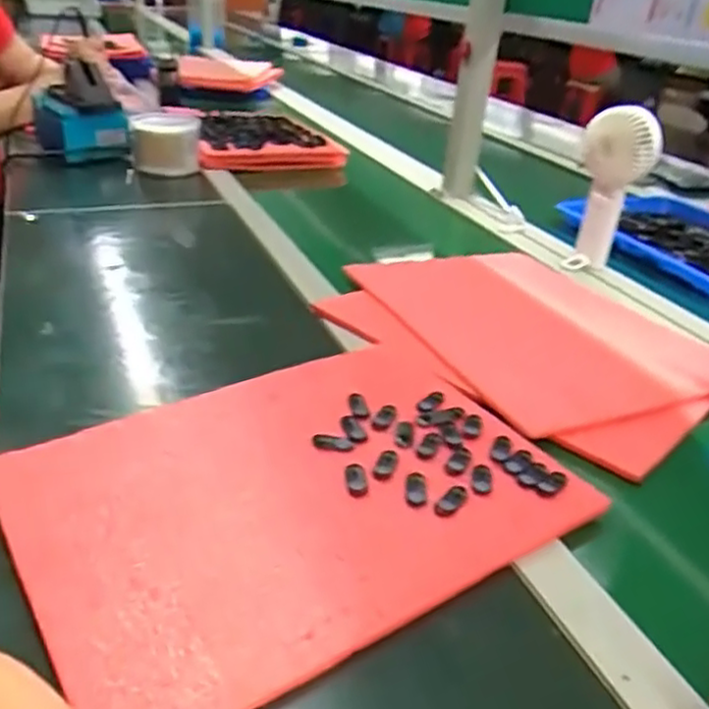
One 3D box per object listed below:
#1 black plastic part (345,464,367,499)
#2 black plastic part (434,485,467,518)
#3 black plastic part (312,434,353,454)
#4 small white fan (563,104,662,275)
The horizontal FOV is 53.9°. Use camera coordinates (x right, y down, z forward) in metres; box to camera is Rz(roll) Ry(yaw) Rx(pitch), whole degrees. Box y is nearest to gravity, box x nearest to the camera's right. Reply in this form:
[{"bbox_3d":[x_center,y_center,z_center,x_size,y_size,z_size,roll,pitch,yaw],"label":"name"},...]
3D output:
[{"bbox_3d":[0.001,0.085,0.473,0.014,0.004,0.031,1,28,-7],"label":"black plastic part"},{"bbox_3d":[0.064,0.098,0.462,0.013,0.004,0.034,22,33,29],"label":"black plastic part"},{"bbox_3d":[-0.016,0.066,0.512,0.030,0.004,0.017,8,28,7],"label":"black plastic part"},{"bbox_3d":[0.320,-0.201,0.876,0.086,0.200,0.051,13,30,13],"label":"small white fan"}]

